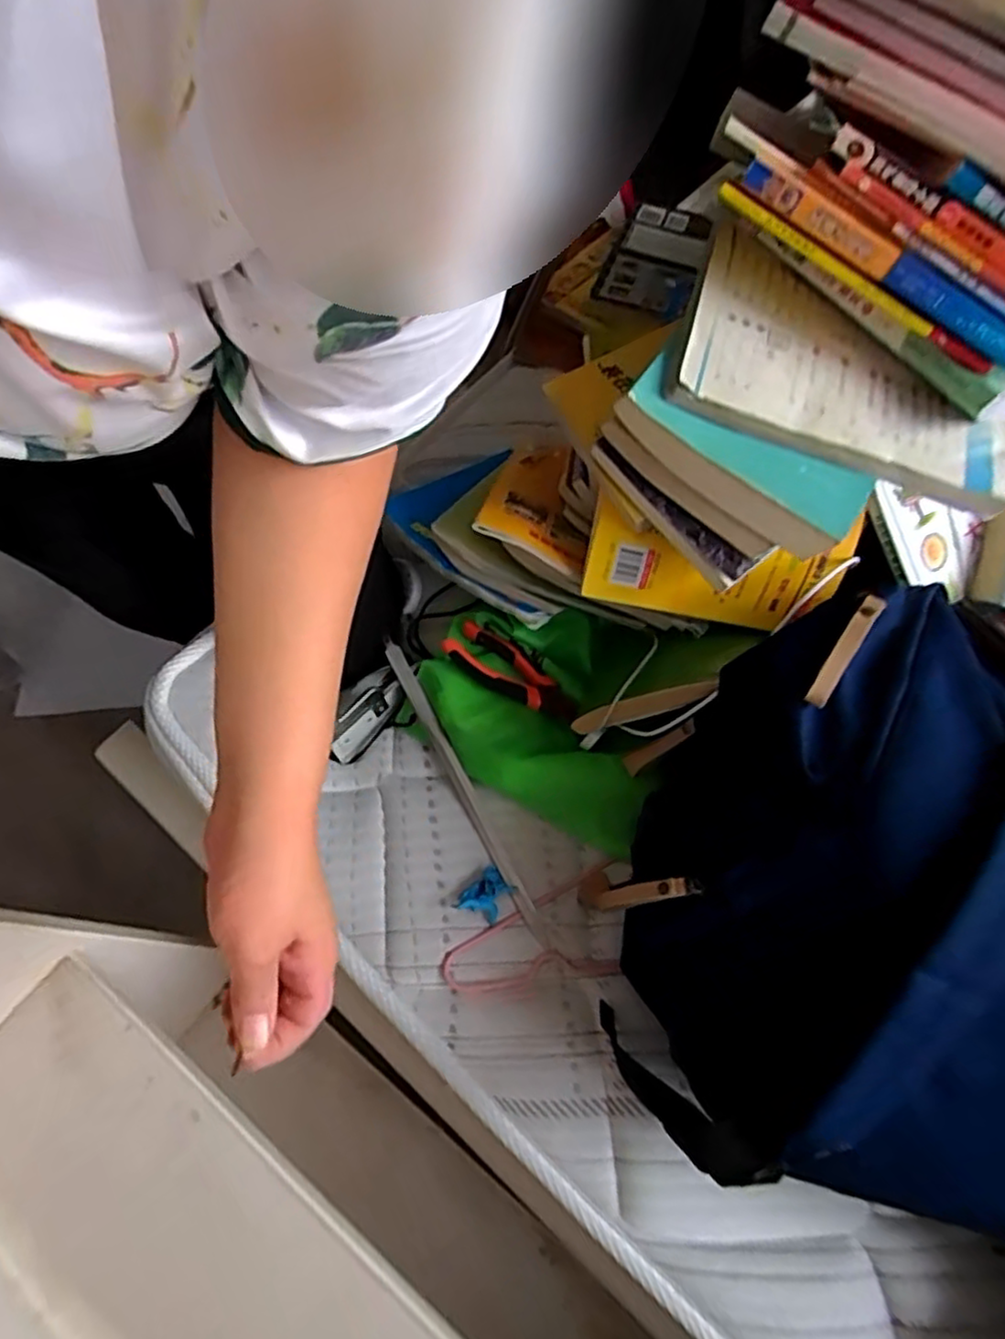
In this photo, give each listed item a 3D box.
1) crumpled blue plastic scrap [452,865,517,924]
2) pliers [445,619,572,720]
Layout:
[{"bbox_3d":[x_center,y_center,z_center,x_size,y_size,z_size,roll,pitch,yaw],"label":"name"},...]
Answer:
[{"bbox_3d":[-0.013,0.188,0.563,0.035,0.013,0.043,35,70,16],"label":"crumpled blue plastic scrap"},{"bbox_3d":[0.007,0.004,0.630,0.134,0.024,0.045,34,70,16],"label":"pliers"}]

